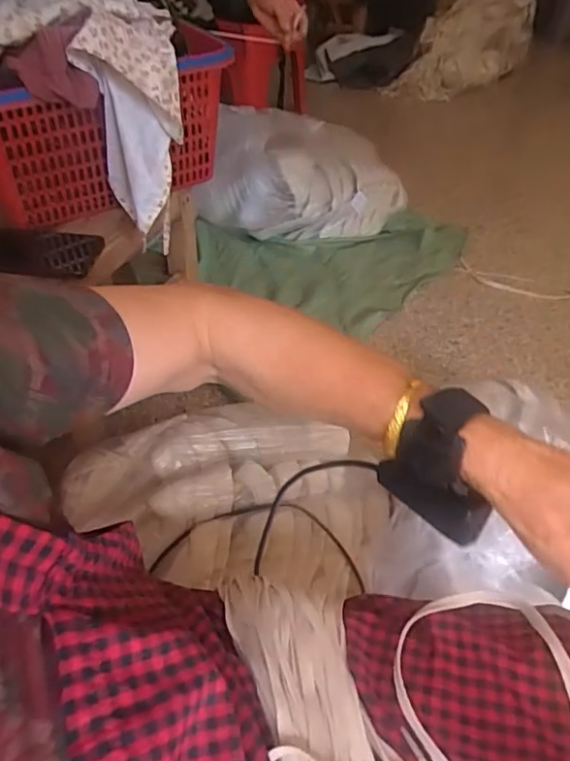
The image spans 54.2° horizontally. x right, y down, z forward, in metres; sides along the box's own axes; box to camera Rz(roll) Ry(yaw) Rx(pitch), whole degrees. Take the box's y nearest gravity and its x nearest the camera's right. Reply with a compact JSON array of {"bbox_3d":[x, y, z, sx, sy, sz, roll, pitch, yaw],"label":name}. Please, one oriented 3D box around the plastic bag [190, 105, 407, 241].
[{"bbox_3d":[0.059,-0.519,1.425,0.505,0.250,0.276,8,45,5],"label":"plastic bag"}]

